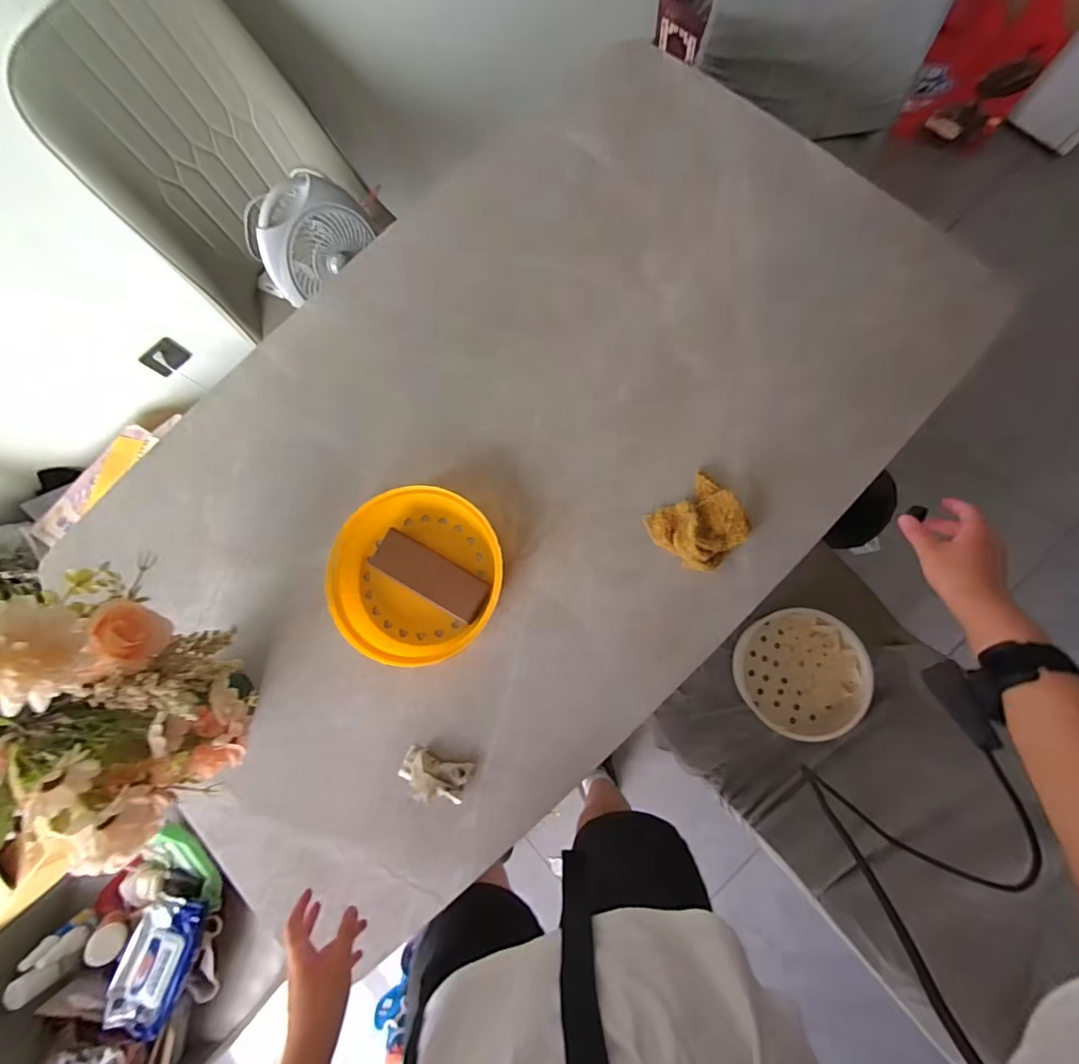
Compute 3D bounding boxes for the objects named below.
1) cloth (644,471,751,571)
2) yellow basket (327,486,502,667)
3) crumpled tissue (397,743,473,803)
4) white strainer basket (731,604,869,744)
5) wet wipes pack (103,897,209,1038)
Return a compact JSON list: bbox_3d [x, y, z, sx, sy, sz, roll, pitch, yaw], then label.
[{"bbox_3d":[0.202,-0.009,0.598,0.102,0.034,0.097,-39,78,-1],"label":"cloth"},{"bbox_3d":[-0.156,0.057,0.611,0.213,0.059,0.208,-1,80,7],"label":"yellow basket"},{"bbox_3d":[-0.130,0.300,0.583,0.083,0.037,0.047,14,82,9],"label":"crumpled tissue"},{"bbox_3d":[0.431,0.231,0.786,0.186,0.062,0.200,10,81,8],"label":"white strainer basket"},{"bbox_3d":[-0.607,0.680,0.751,0.099,0.040,0.165,15,69,-11],"label":"wet wipes pack"}]

